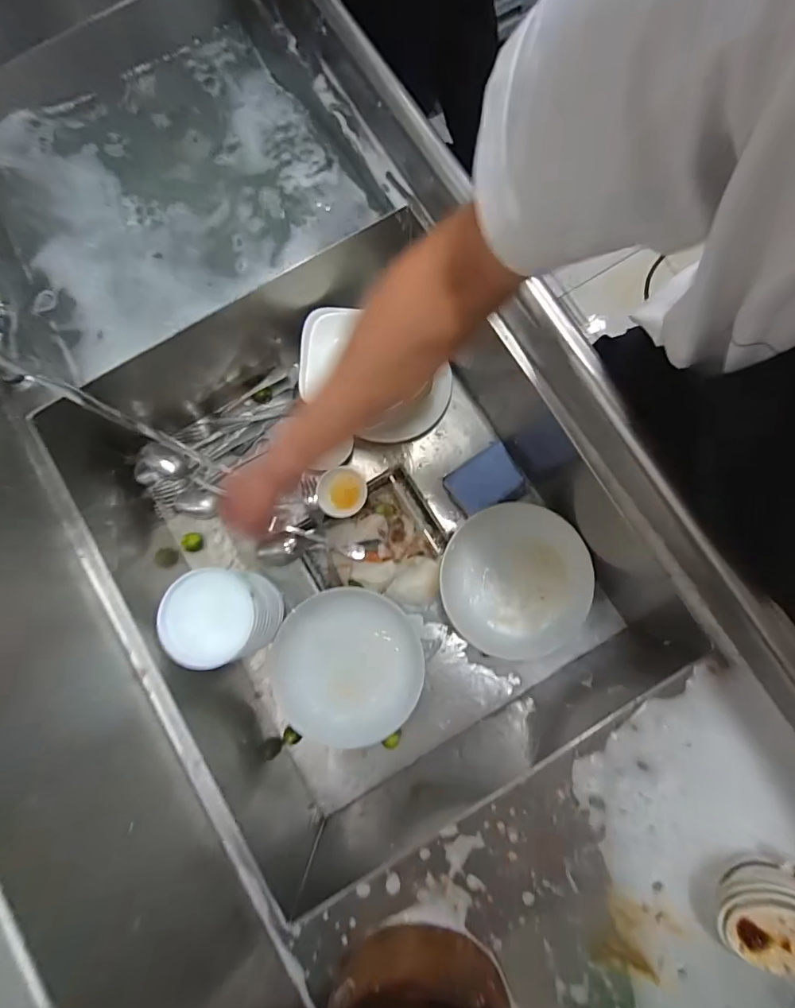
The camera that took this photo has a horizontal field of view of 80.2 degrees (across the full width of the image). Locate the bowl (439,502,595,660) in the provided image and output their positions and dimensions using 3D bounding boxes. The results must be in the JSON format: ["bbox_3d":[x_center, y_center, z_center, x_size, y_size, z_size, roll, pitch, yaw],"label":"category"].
[{"bbox_3d":[0.161,0.103,0.651,0.210,0.044,0.197,8,89,-11],"label":"bowl"}]

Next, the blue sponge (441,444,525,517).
[{"bbox_3d":[0.127,-0.035,0.698,0.100,0.025,0.073,-32,80,-4],"label":"blue sponge"}]

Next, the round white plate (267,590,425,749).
[{"bbox_3d":[-0.064,0.231,0.669,0.212,0.023,0.190,-29,66,-18],"label":"round white plate"}]

